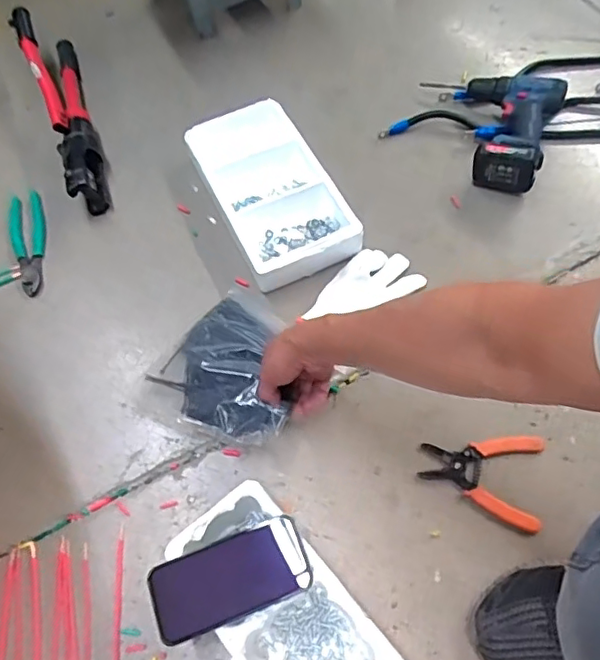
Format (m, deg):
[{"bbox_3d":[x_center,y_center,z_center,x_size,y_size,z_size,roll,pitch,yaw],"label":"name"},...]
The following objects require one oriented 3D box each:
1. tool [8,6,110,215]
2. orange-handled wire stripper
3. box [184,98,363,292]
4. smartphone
[{"bbox_3d":[-0.419,-0.400,1.010,0.078,0.090,0.465,-21,62,-8],"label":"tool"},{"bbox_3d":[0.219,0.173,0.698,0.141,0.008,0.112,10,63,9],"label":"orange-handled wire stripper"},{"bbox_3d":[-0.050,-0.223,0.903,0.166,0.056,0.320,-24,63,-9],"label":"box"},{"bbox_3d":[-0.071,0.251,0.580,0.155,0.009,0.076,-16,59,-13],"label":"smartphone"}]

